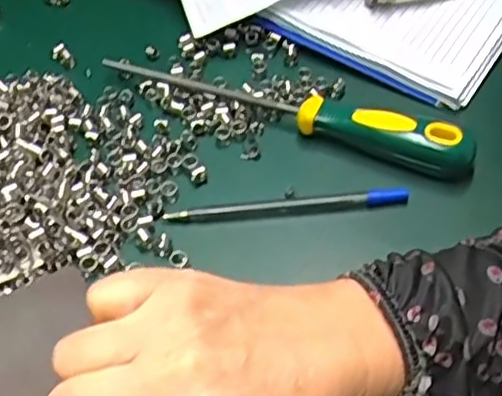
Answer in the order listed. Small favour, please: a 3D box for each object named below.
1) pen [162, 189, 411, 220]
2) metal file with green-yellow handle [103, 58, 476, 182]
[{"bbox_3d":[0.022,0.003,0.388,0.140,0.007,0.011,-3,52,1],"label":"pen"},{"bbox_3d":[0.022,-0.066,0.419,0.238,0.028,0.033,21,56,19],"label":"metal file with green-yellow handle"}]

